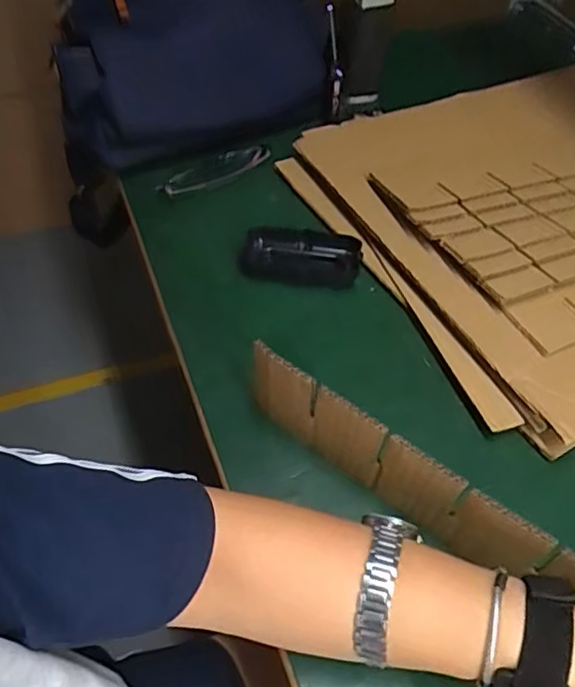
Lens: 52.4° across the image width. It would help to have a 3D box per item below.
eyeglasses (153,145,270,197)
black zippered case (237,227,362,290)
[{"bbox_3d":[-0.076,-0.185,0.627,0.128,0.021,0.025,-23,57,-19],"label":"eyeglasses"},{"bbox_3d":[0.012,-0.083,0.558,0.113,0.028,0.046,10,53,4],"label":"black zippered case"}]

